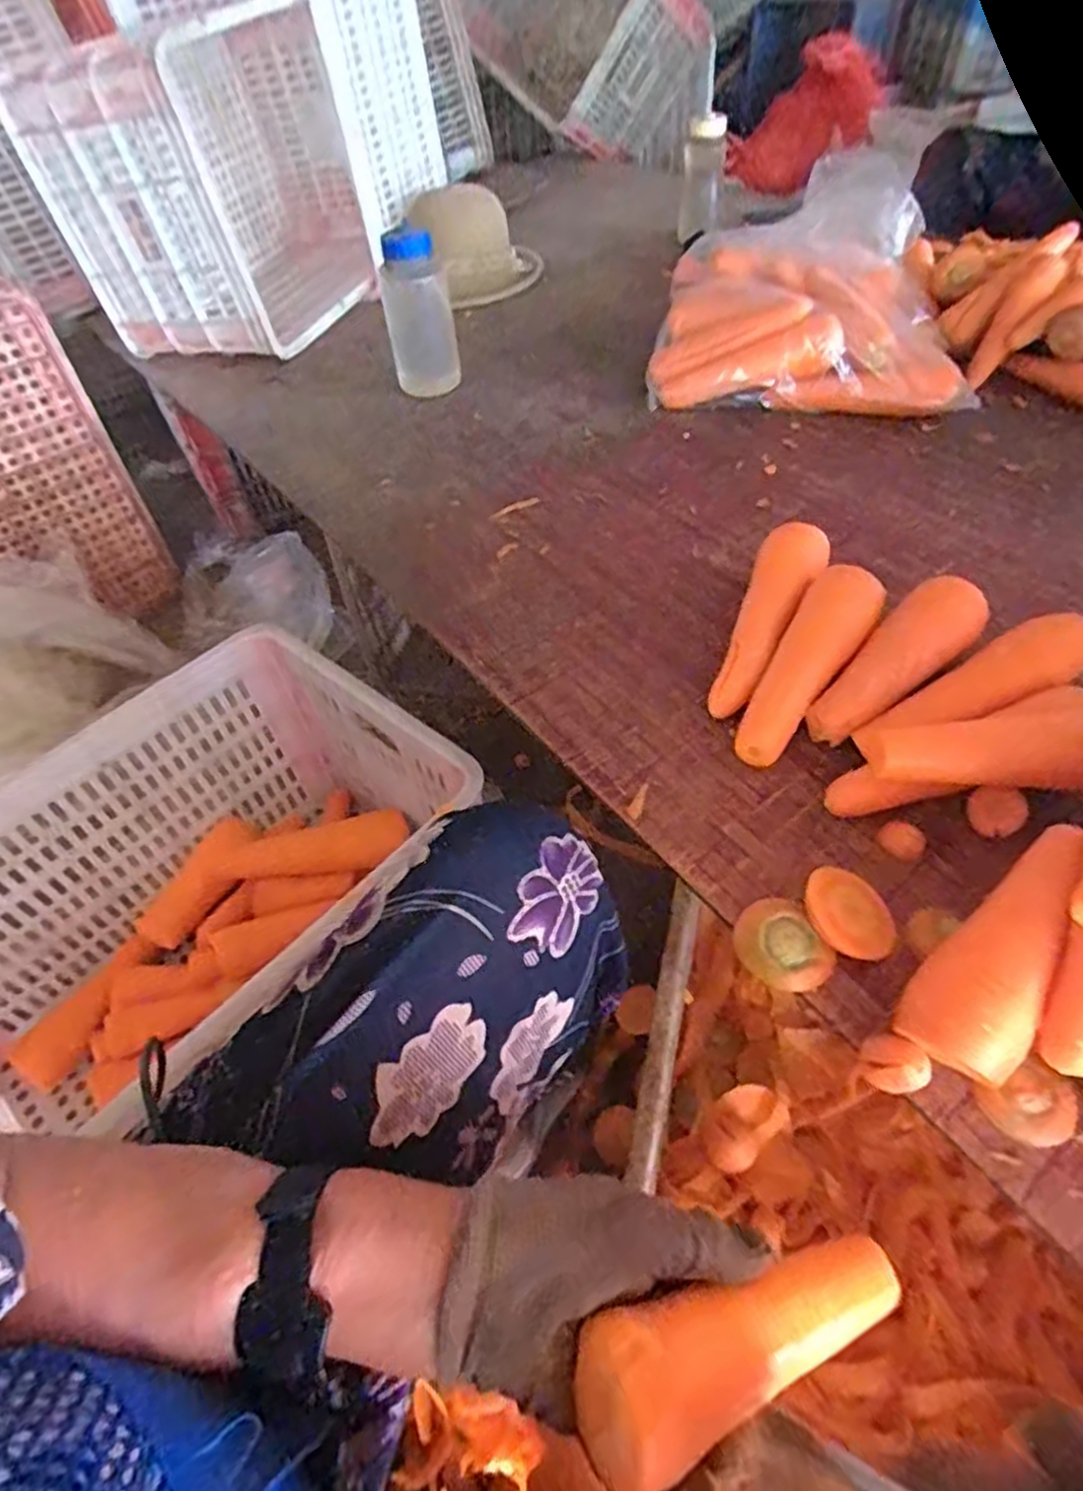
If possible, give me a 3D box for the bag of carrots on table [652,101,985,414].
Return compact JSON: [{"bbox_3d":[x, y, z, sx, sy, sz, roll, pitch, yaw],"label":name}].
[{"bbox_3d":[0.339,-0.567,0.921,0.344,0.118,0.408,9,52,13],"label":"bag of carrots on table"}]

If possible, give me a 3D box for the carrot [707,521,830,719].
[{"bbox_3d":[0.180,-0.098,0.587,0.055,0.059,0.194,18,55,20],"label":"carrot"}]

